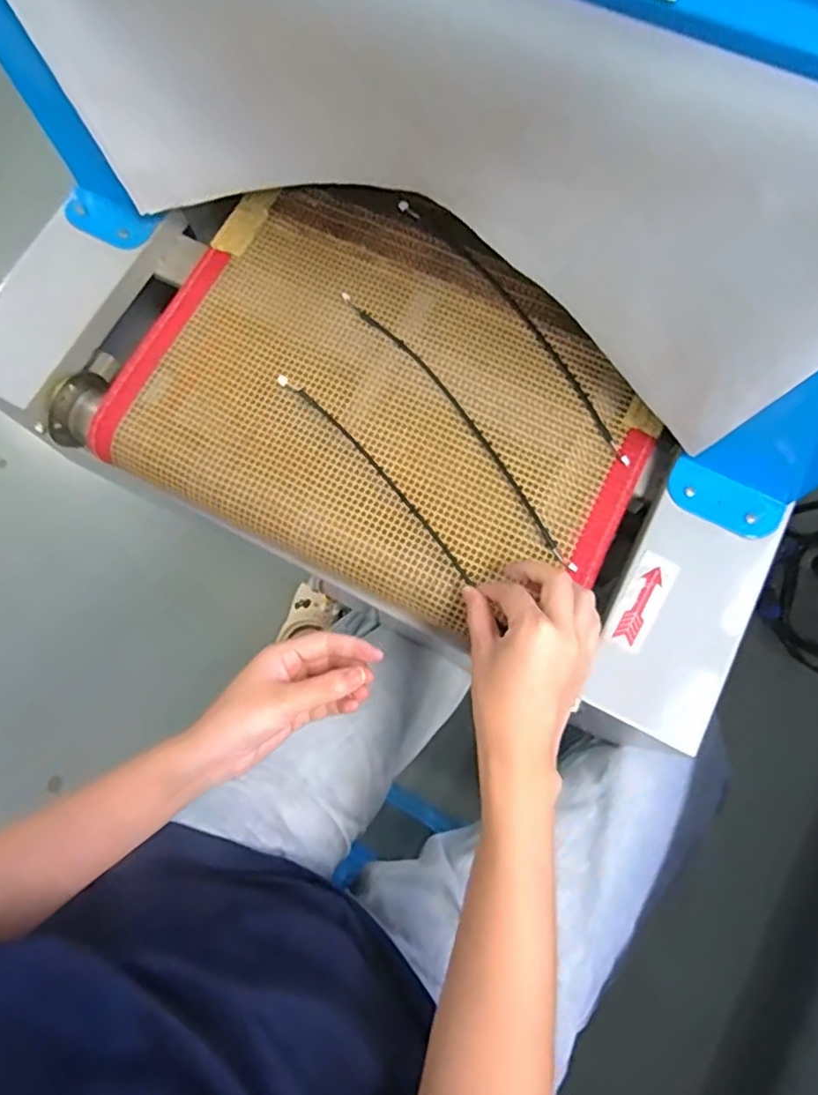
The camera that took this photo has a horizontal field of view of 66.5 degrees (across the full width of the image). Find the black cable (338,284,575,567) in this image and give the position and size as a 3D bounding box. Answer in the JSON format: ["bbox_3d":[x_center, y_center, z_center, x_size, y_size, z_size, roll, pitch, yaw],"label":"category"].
[{"bbox_3d":[0.039,-0.094,0.465,0.020,0.010,0.277,-36,77,-8],"label":"black cable"}]

